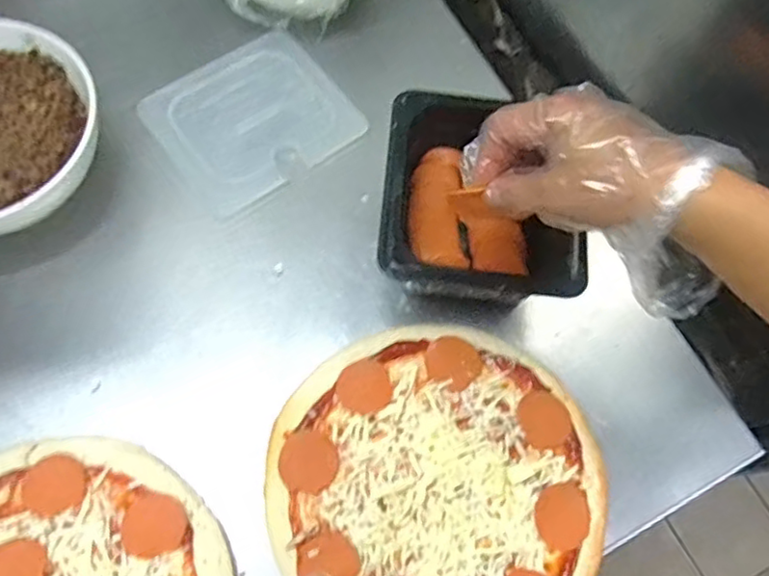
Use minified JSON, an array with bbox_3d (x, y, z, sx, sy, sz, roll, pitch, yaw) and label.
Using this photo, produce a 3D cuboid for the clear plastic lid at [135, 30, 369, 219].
[{"bbox_3d":[-0.129,-0.167,0.614,0.170,0.015,0.159,-34,72,-15],"label":"clear plastic lid"}]

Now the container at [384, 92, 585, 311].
[{"bbox_3d":[0.079,-0.070,0.531,0.152,0.078,0.165,3,66,4],"label":"container"}]

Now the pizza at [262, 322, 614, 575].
[{"bbox_3d":[0.045,0.151,0.498,0.255,0.036,0.238,1,70,-2],"label":"pizza"}]

